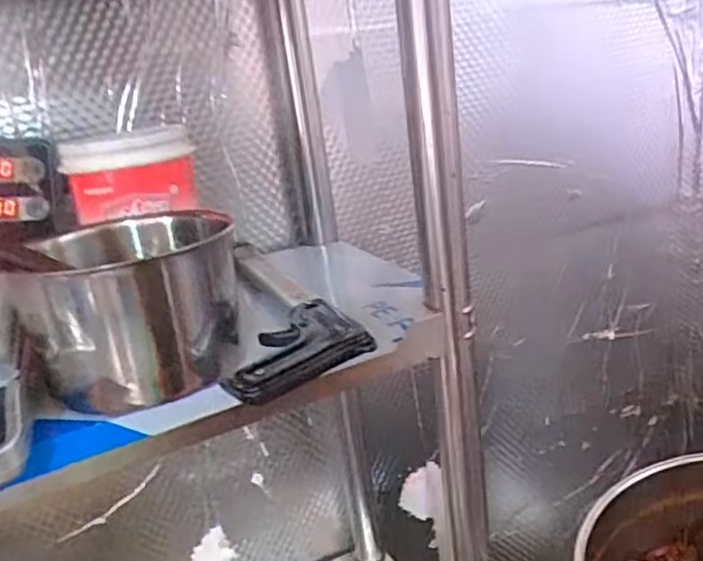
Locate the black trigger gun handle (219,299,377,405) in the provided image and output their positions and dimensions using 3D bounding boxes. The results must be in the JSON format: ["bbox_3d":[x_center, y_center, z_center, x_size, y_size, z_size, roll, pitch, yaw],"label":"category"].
[{"bbox_3d":[-0.045,0.046,0.444,0.103,0.015,0.093,-18,22,-27],"label":"black trigger gun handle"}]

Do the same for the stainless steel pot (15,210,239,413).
[{"bbox_3d":[-0.148,0.012,0.462,0.116,0.094,0.132,-7,20,2],"label":"stainless steel pot"}]

